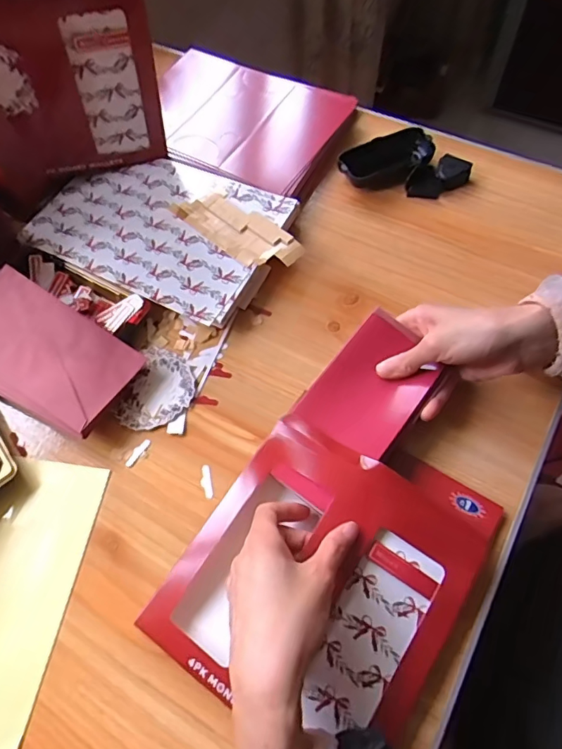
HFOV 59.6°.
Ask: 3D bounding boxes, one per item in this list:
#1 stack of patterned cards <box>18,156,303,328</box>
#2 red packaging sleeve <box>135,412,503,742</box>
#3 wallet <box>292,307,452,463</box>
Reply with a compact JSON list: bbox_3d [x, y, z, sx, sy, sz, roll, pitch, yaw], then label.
[{"bbox_3d":[-0.134,-0.167,0.551,0.260,0.028,0.183,25,67,14],"label":"stack of patterned cards"},{"bbox_3d":[0.034,0.143,0.376,0.193,0.031,0.228,31,69,16],"label":"red packaging sleeve"},{"bbox_3d":[0.081,0.009,0.430,0.087,0.014,0.122,35,70,17],"label":"wallet"}]

